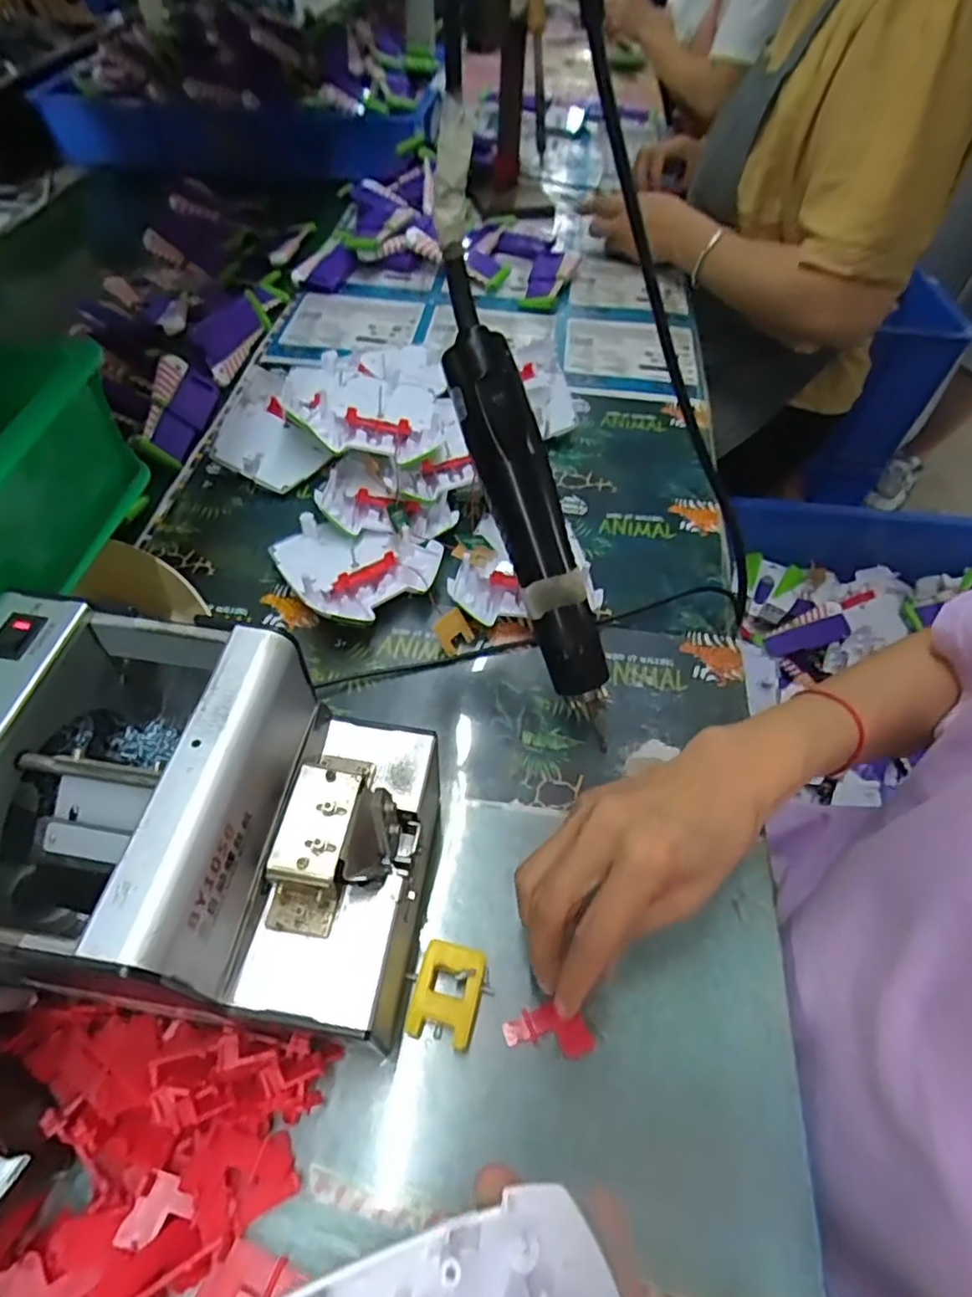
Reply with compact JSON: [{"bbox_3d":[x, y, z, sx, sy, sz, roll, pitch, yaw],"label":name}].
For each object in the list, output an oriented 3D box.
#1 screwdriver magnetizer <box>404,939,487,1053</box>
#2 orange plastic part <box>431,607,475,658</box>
[{"bbox_3d":[-0.018,0.158,0.293,0.029,0.011,0.041,14,64,6],"label":"screwdriver magnetizer"},{"bbox_3d":[-0.022,-0.011,0.426,0.024,0.027,0.005,-37,27,-19],"label":"orange plastic part"}]

